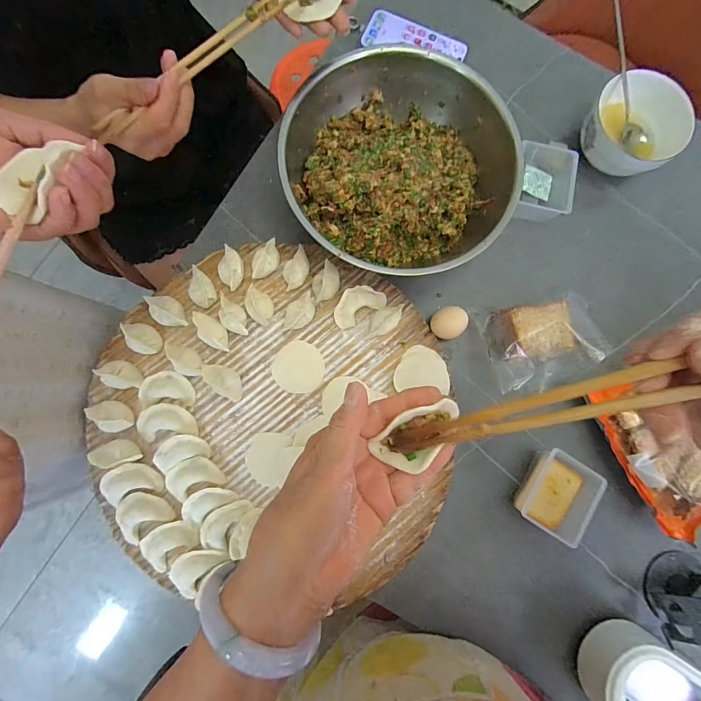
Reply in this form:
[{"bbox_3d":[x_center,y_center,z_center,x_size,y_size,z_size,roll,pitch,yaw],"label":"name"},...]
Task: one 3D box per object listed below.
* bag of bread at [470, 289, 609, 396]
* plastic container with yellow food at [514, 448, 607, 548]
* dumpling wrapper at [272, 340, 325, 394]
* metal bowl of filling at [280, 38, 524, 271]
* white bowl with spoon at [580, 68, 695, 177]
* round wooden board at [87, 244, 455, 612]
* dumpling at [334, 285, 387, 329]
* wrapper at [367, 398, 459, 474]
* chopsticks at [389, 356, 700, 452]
[{"bbox_3d":[0.245,-0.013,0.438,0.149,0.043,0.106,-10,83,-6],"label":"bag of bread"},{"bbox_3d":[0.244,0.170,0.422,0.076,0.046,0.088,33,81,0],"label":"plastic container with yellow food"},{"bbox_3d":[-0.063,0.021,0.429,0.060,0.004,0.061,-7,83,-5],"label":"dumpling wrapper"},{"bbox_3d":[0.054,-0.212,0.425,0.256,0.086,0.258,1,82,-5],"label":"metal bowl of filling"},{"bbox_3d":[0.377,-0.298,0.479,0.126,0.066,0.124,1,82,-5],"label":"white bowl with spoon"},{"bbox_3d":[-0.088,0.069,0.417,0.402,0.035,0.379,1,82,-5],"label":"round wooden board"},{"bbox_3d":[0.010,-0.058,0.434,0.067,0.025,0.038,-31,86,-8],"label":"dumpling"},{"bbox_3d":[0.046,0.055,0.229,0.059,0.019,0.035,-27,85,-8],"label":"wrapper"},{"bbox_3d":[0.143,0.022,0.183,0.257,0.017,0.027,-20,84,20],"label":"chopsticks"}]

